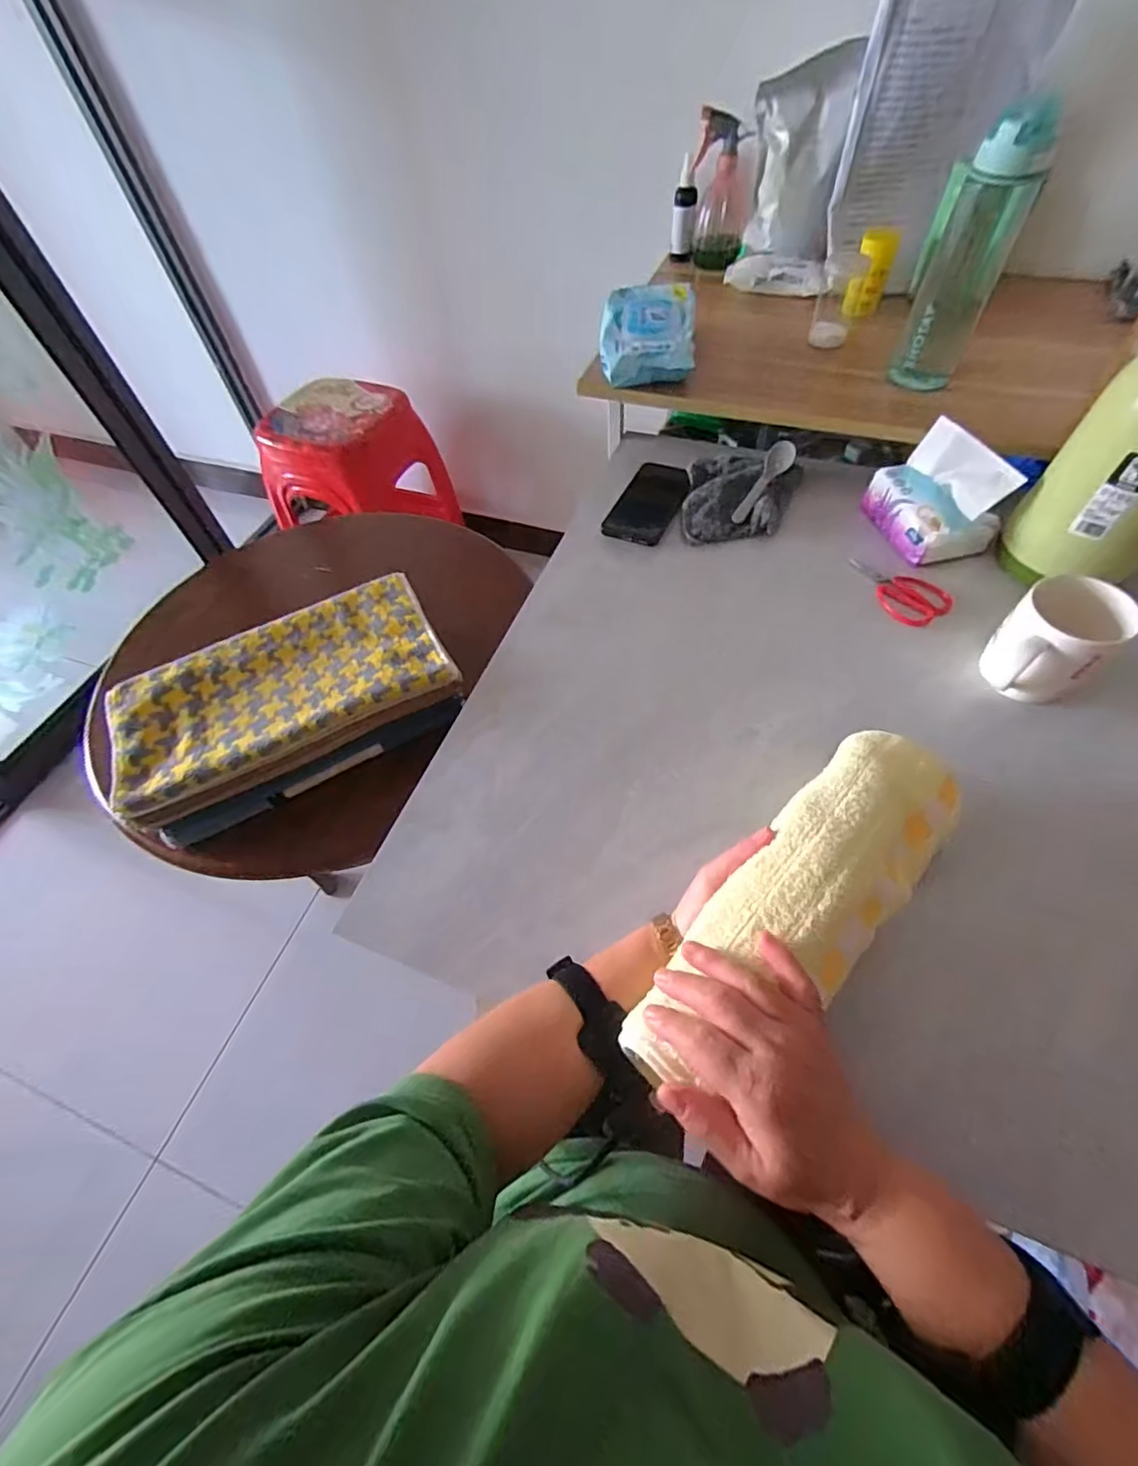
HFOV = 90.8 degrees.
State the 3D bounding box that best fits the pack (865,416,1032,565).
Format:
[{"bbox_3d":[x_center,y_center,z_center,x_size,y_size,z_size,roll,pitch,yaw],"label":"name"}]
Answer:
[{"bbox_3d":[0.413,-0.268,0.628,0.084,0.094,0.125,-15,57,-6],"label":"pack"}]

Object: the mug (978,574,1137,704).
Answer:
[{"bbox_3d":[0.431,-0.079,0.504,0.085,0.083,0.081,-37,62,-19],"label":"mug"}]

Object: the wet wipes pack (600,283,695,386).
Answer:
[{"bbox_3d":[0.101,-0.520,0.730,0.114,0.037,0.190,3,57,5],"label":"wet wipes pack"}]

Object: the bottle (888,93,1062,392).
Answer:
[{"bbox_3d":[0.414,-0.495,0.595,0.078,0.222,0.068,19,60,15],"label":"bottle"}]

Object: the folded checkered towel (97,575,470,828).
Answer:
[{"bbox_3d":[-0.295,-0.045,0.586,0.321,0.043,0.164,-27,60,-14],"label":"folded checkered towel"}]

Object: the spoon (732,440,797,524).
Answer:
[{"bbox_3d":[0.244,-0.314,0.704,0.032,0.009,0.133,30,79,21],"label":"spoon"}]

